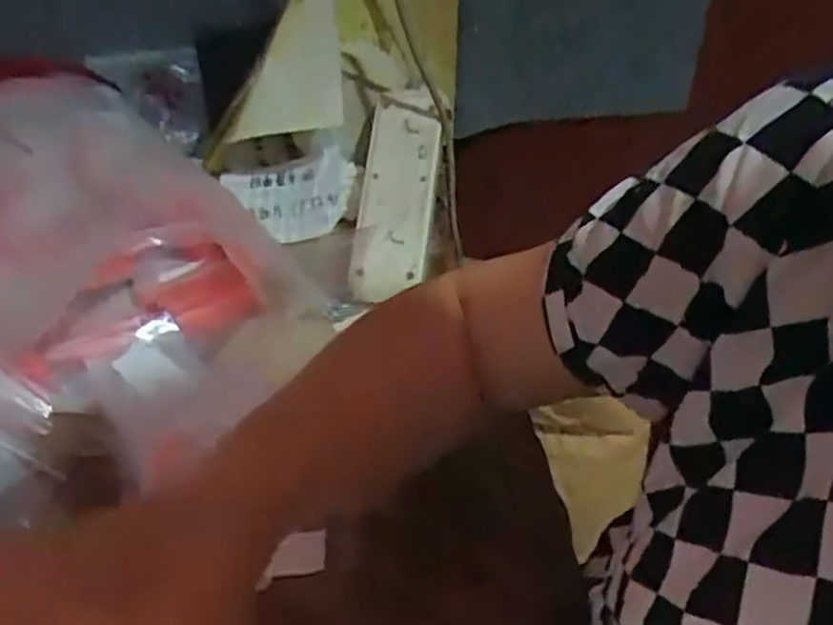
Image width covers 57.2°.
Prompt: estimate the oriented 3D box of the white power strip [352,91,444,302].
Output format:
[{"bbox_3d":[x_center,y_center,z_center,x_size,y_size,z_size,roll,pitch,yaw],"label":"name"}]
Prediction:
[{"bbox_3d":[-0.015,-0.096,0.619,0.054,0.026,0.178,7,70,9],"label":"white power strip"}]

